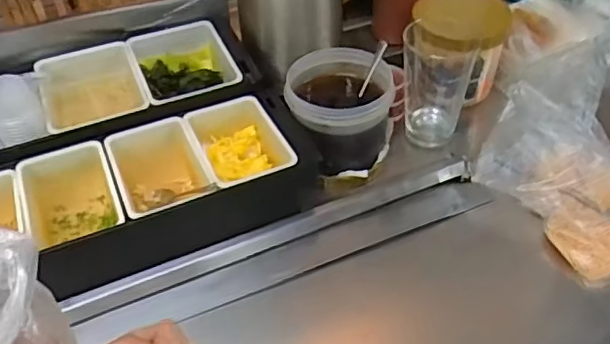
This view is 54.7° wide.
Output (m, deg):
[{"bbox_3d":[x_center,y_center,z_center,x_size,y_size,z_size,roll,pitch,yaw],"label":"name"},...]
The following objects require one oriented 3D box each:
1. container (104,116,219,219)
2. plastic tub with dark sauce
[{"bbox_3d":[-0.153,0.014,0.640,0.089,0.083,0.138,-19,48,-17],"label":"container"},{"bbox_3d":[0.040,-0.069,0.705,0.120,0.107,0.111,-1,45,1],"label":"plastic tub with dark sauce"}]

